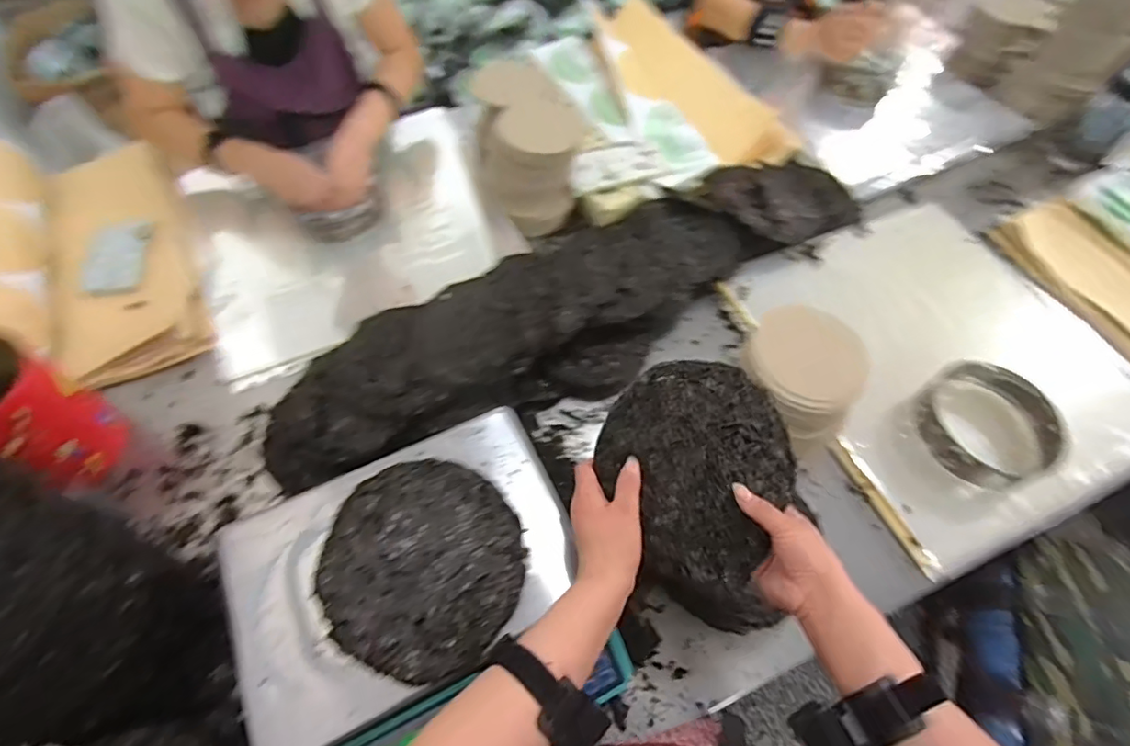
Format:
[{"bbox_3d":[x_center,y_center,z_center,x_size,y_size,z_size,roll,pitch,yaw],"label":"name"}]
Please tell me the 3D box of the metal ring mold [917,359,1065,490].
[{"bbox_3d":[0.595,0.071,0.771,0.176,0.056,0.175,0,60,-1],"label":"metal ring mold"}]

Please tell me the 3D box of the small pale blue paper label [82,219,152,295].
[{"bbox_3d":[-0.708,-0.182,0.854,0.068,0.010,0.143,7,60,-29],"label":"small pale blue paper label"}]

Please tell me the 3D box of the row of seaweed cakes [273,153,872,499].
[{"bbox_3d":[0.061,-0.140,0.853,1.078,0.086,0.272,-27,64,-15],"label":"row of seaweed cakes"}]

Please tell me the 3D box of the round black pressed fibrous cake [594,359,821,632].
[{"bbox_3d":[0.133,0.091,0.500,0.181,0.041,0.206,-22,63,-13],"label":"round black pressed fibrous cake"}]

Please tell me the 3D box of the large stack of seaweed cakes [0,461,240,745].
[{"bbox_3d":[-0.488,0.228,0.526,0.176,0.306,0.216,4,60,2],"label":"large stack of seaweed cakes"}]

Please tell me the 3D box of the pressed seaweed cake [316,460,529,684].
[{"bbox_3d":[-0.138,0.184,0.529,0.191,0.024,0.184,23,62,12],"label":"pressed seaweed cake"}]

